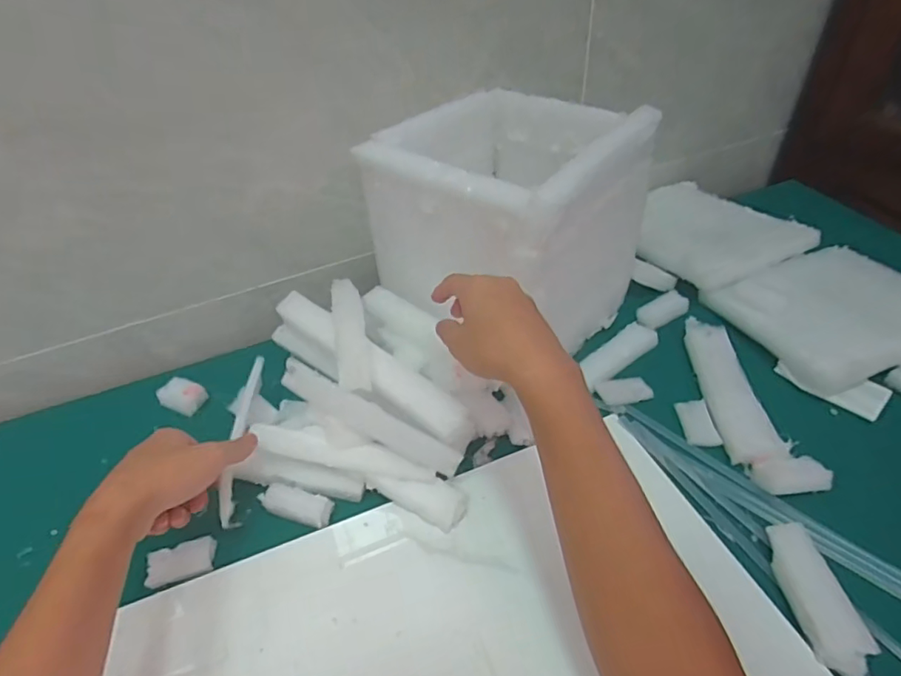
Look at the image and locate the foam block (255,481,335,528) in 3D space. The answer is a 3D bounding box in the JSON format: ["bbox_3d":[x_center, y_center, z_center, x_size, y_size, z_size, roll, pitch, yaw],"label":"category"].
[{"bbox_3d":[-0.134,0.144,0.483,0.061,0.016,0.023,17,46,3],"label":"foam block"}]

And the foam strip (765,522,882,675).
[{"bbox_3d":[0.268,0.188,0.408,0.038,0.011,0.106,-21,46,12],"label":"foam strip"}]

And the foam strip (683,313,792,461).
[{"bbox_3d":[0.278,0.051,0.556,0.046,0.020,0.173,-2,44,2],"label":"foam strip"}]

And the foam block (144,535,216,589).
[{"bbox_3d":[-0.223,0.184,0.462,0.052,0.009,0.031,-18,46,-15],"label":"foam block"}]

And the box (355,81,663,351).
[{"bbox_3d":[0.057,-0.124,0.587,0.216,0.213,0.212,29,52,30],"label":"box"}]

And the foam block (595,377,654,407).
[{"bbox_3d":[0.180,0.054,0.577,0.056,0.008,0.033,-13,45,-10],"label":"foam block"}]

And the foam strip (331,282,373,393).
[{"bbox_3d":[-0.097,-0.013,0.533,0.029,0.019,0.167,-11,43,-7],"label":"foam strip"}]

